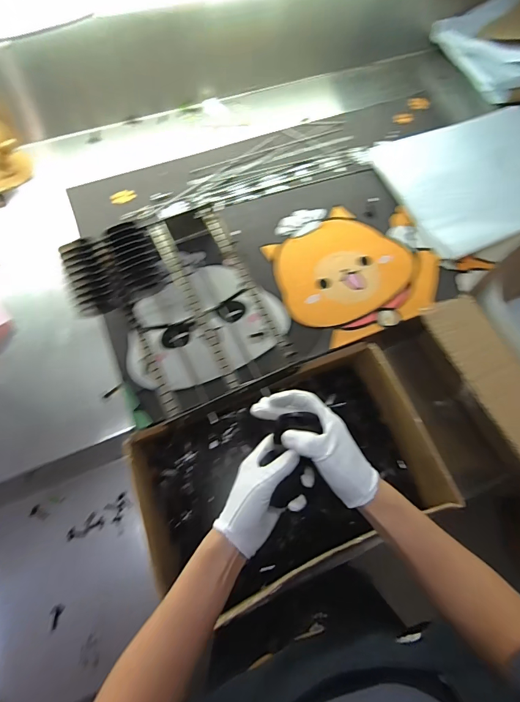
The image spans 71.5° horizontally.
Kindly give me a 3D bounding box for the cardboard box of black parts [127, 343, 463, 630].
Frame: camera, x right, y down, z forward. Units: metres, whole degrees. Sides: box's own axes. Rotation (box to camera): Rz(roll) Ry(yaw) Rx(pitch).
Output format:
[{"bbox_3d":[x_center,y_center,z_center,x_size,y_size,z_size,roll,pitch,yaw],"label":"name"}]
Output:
[{"bbox_3d":[0.040,0.175,0.536,0.402,0.096,0.253,-21,71,-11],"label":"cardboard box of black parts"}]

